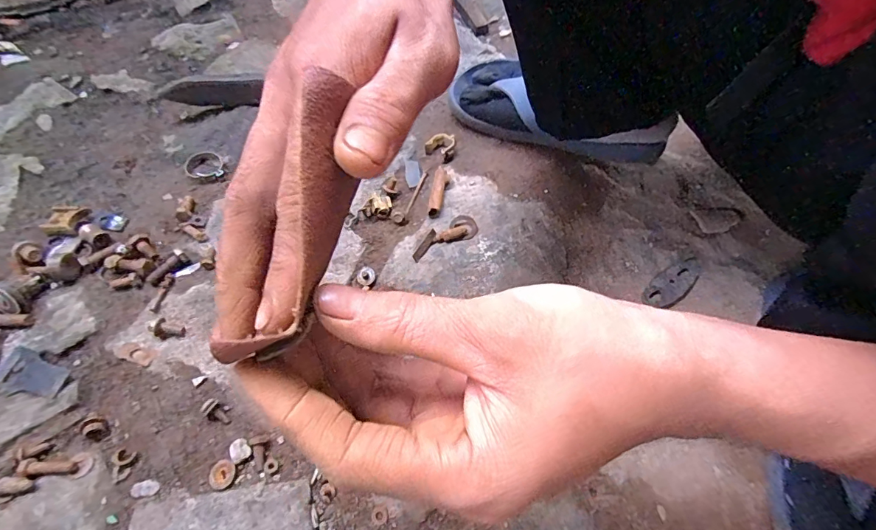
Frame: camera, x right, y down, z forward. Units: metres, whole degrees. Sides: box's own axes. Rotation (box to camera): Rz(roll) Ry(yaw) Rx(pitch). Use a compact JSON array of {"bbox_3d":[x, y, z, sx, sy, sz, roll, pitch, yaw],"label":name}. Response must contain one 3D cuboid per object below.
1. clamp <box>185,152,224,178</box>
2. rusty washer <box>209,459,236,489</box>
[{"bbox_3d":[-0.254,-0.107,0.476,0.038,0.008,0.041,-16,59,-14],"label":"clamp"},{"bbox_3d":[-0.156,0.150,0.315,0.019,0.004,0.019,12,56,4],"label":"rusty washer"}]

